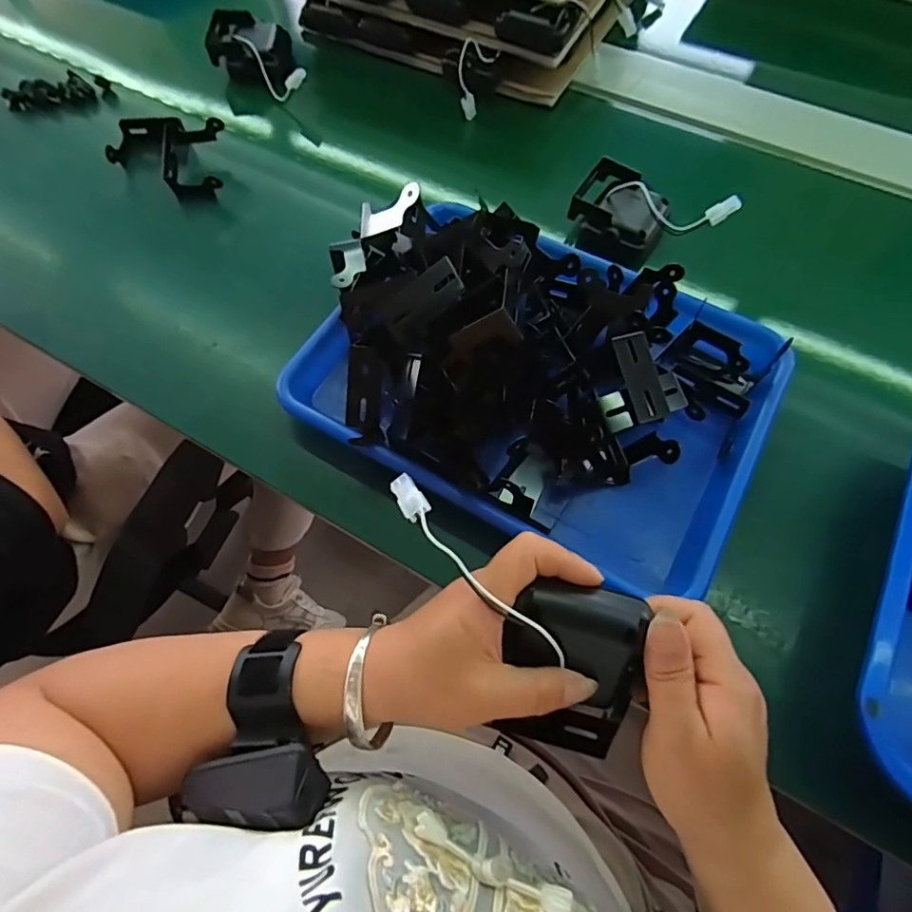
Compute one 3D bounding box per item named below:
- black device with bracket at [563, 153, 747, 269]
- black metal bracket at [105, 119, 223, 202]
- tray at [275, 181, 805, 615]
[{"bbox_3d":[0.160,-0.214,0.470,0.072,0.058,0.129,-40,72,-18],"label":"black device with bracket"},{"bbox_3d":[-0.282,-0.300,0.530,0.132,0.044,0.071,18,66,8],"label":"black metal bracket"},{"bbox_3d":[0.062,-0.072,0.386,0.336,0.119,0.224,26,67,11],"label":"tray"}]

